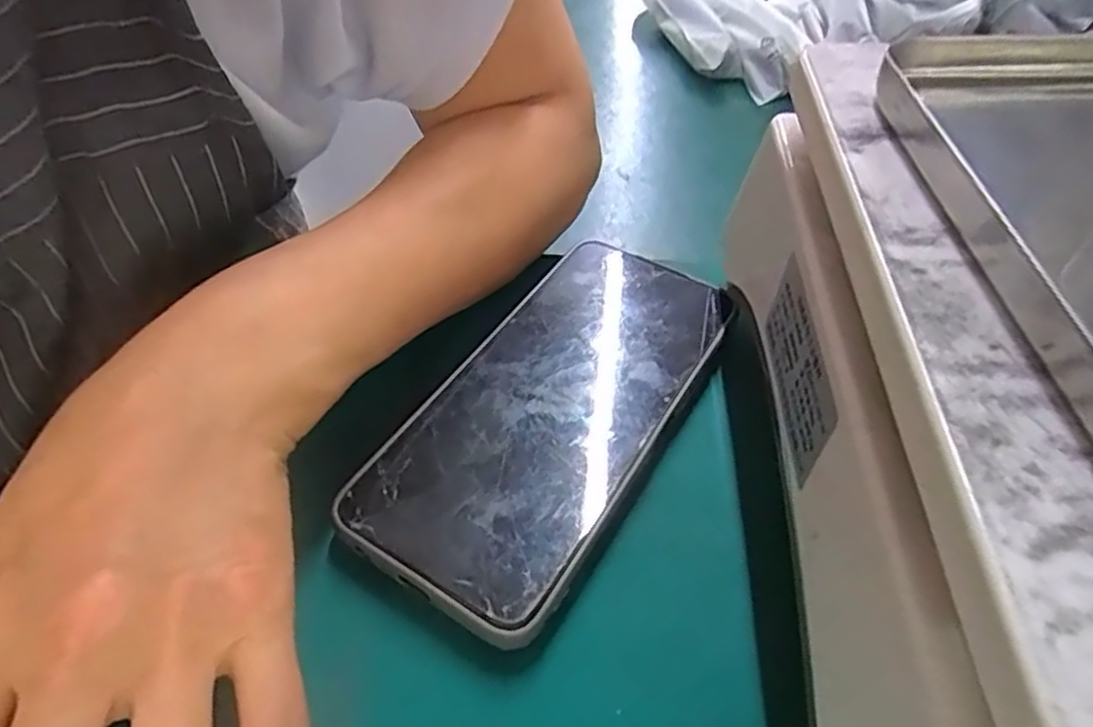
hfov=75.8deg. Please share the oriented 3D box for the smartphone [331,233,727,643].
[{"bbox_3d":[0.005,0.012,0.248,0.076,0.006,0.157,25,54,21],"label":"smartphone"}]

